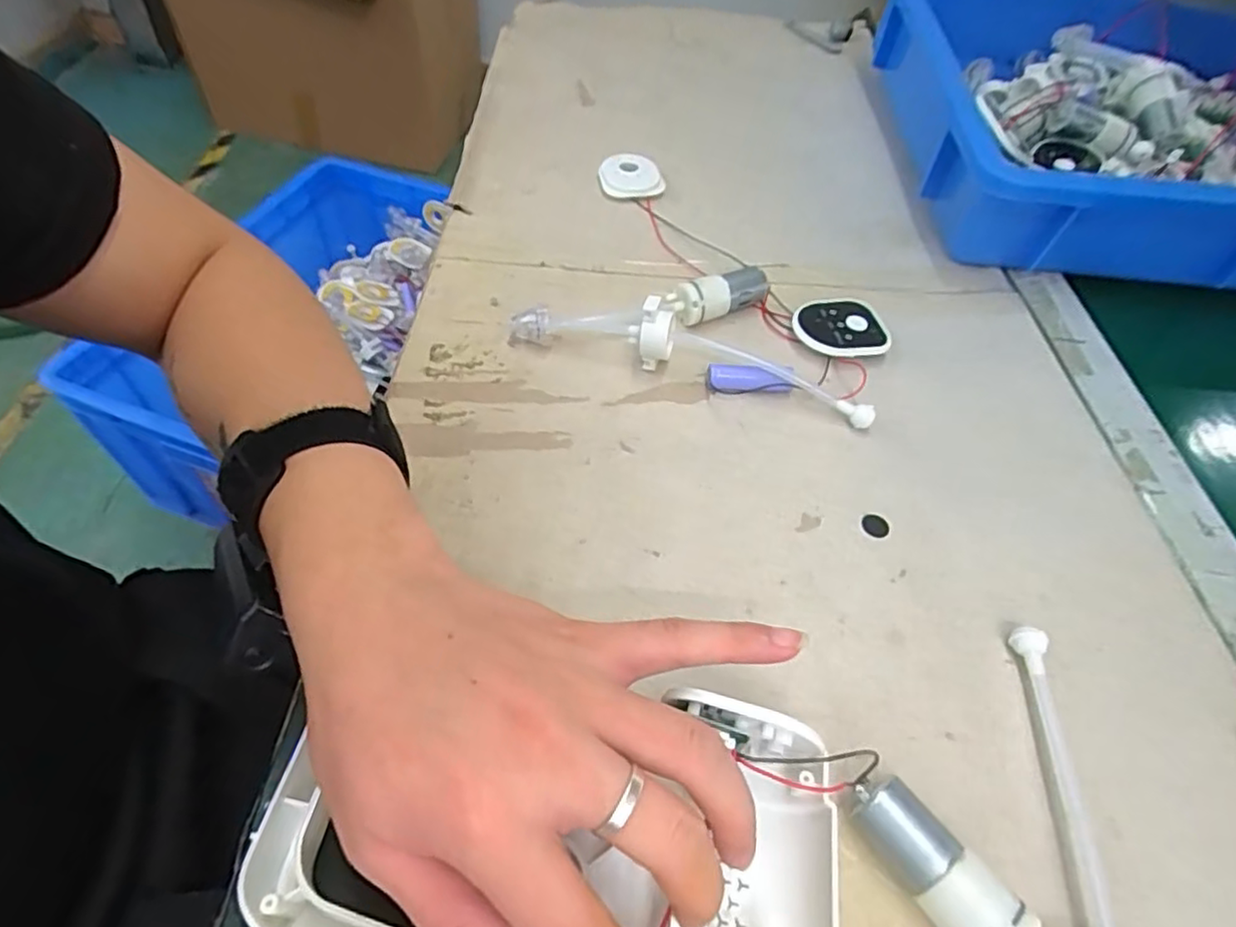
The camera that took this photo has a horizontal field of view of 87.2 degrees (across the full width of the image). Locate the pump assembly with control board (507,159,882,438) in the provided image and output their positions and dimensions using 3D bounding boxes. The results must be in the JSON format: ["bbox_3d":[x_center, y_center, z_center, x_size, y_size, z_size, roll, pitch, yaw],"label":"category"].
[{"bbox_3d":[0.073,-0.140,0.431,0.215,0.035,0.231,16,52,7],"label":"pump assembly with control board"}]

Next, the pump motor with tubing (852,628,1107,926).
[{"bbox_3d":[0.165,0.156,0.217,0.119,0.028,0.175,-19,56,-19],"label":"pump motor with tubing"}]

